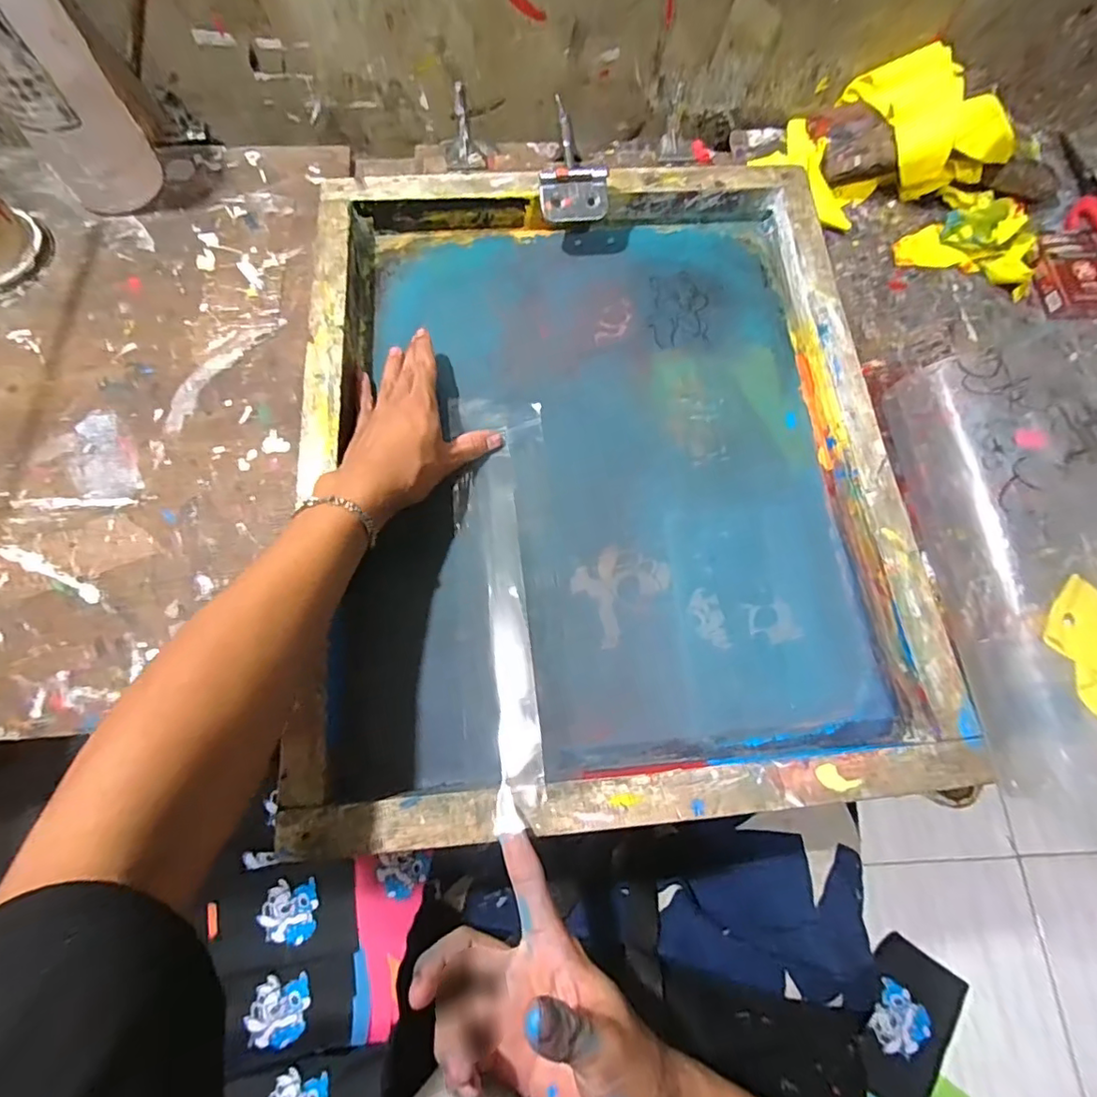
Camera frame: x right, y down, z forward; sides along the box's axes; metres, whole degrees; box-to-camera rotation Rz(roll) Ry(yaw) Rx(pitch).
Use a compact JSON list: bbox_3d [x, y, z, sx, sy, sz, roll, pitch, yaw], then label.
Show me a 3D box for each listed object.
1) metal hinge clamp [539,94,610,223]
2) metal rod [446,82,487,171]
[{"bbox_3d":[0.022,-0.359,0.523,0.060,0.024,0.119,-2,73,-3],"label":"metal hinge clamp"},{"bbox_3d":[-0.074,-0.383,0.516,0.033,0.053,0.037,17,72,4],"label":"metal rod"}]

